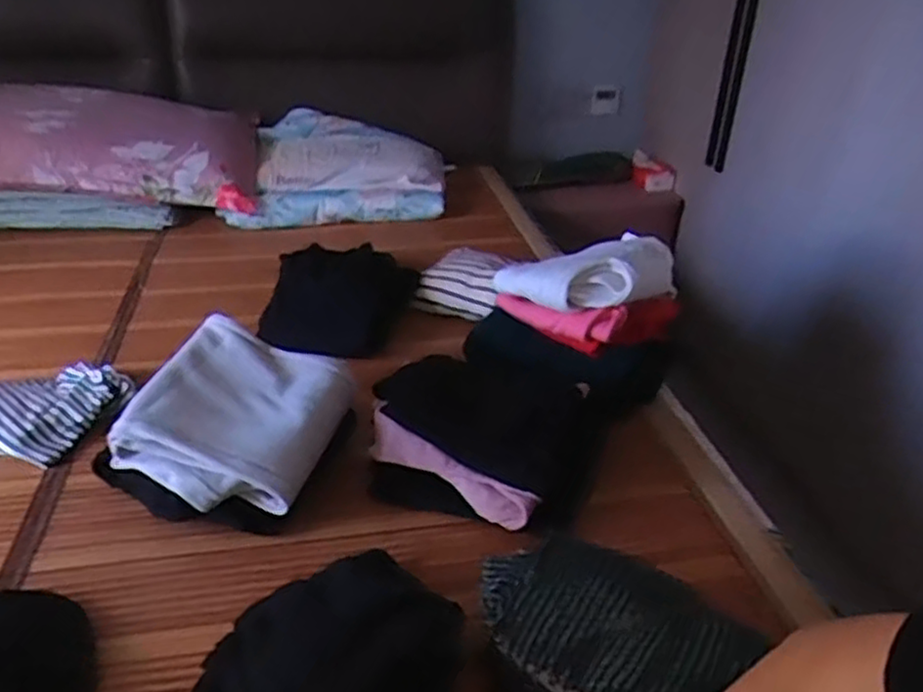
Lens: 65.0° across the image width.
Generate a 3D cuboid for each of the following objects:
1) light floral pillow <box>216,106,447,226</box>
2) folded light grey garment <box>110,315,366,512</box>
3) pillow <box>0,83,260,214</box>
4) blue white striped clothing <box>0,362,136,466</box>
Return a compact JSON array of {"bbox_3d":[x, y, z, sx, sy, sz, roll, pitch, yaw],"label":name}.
[{"bbox_3d":[-0.297,-0.433,1.854,0.513,0.189,0.421,4,31,3],"label":"light floral pillow"},{"bbox_3d":[-0.279,0.087,0.909,0.230,0.052,0.245,19,46,5],"label":"folded light grey garment"},{"bbox_3d":[-0.844,-0.475,1.708,0.704,0.140,0.330,4,67,-12],"label":"pillow"},{"bbox_3d":[-0.628,0.084,1.055,0.274,0.067,0.174,9,30,13],"label":"blue white striped clothing"}]

